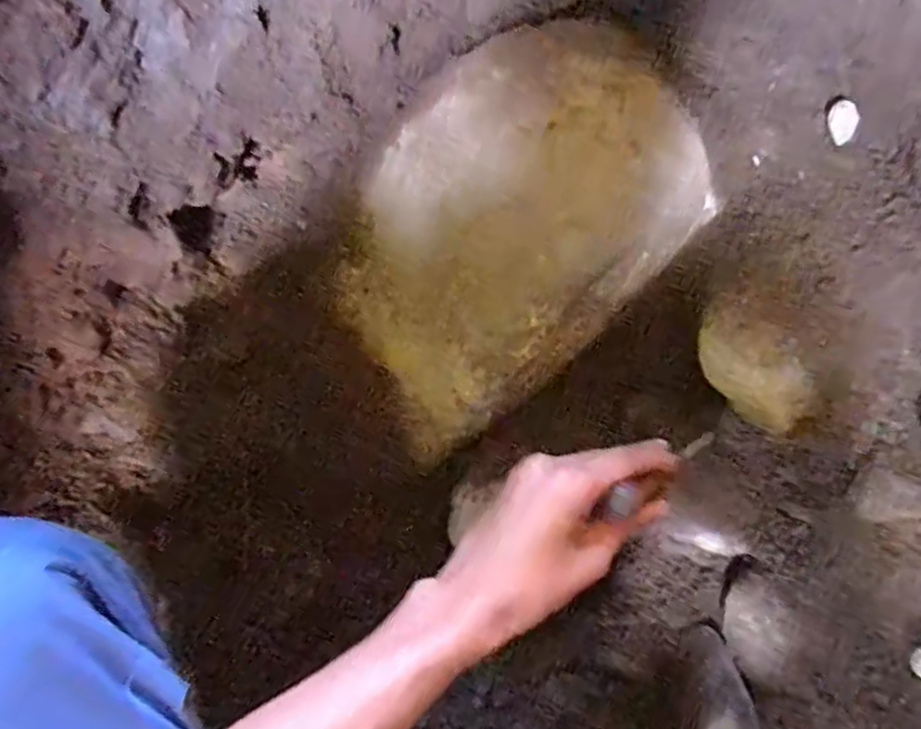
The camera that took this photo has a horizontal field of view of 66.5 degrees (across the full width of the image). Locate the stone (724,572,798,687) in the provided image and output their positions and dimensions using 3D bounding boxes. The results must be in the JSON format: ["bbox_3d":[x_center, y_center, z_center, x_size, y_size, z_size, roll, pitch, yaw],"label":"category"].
[{"bbox_3d":[0.238,0.209,0.557,0.046,0.033,0.083,2,63,5],"label":"stone"}]

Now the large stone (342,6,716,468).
[{"bbox_3d":[0.035,-0.100,0.561,0.204,0.327,0.140,50,34,15],"label":"large stone"}]

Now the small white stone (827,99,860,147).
[{"bbox_3d":[0.286,-0.181,0.527,0.021,0.022,0.021,28,68,17],"label":"small white stone"}]

